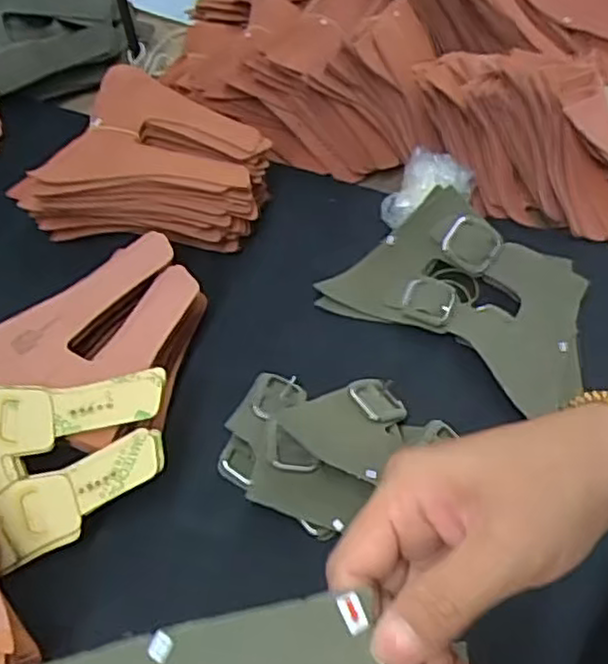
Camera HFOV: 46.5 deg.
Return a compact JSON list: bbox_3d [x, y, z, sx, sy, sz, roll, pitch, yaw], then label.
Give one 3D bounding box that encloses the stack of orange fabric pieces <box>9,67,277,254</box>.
[{"bbox_3d":[-0.143,-0.143,0.668,0.203,0.074,0.171,30,65,16],"label":"stack of orange fabric pieces"}]

